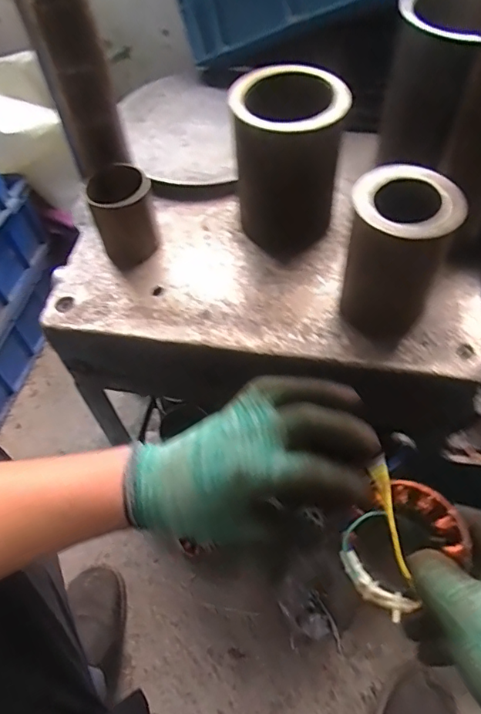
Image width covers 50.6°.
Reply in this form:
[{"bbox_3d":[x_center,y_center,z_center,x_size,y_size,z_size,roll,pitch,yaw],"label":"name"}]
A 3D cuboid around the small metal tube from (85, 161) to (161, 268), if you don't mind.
[{"bbox_3d":[-0.133,-0.164,0.582,0.068,0.088,0.071,-30,60,-15],"label":"small metal tube"}]

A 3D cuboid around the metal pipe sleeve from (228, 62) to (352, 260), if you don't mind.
[{"bbox_3d":[0.053,-0.213,0.556,0.115,0.148,0.103,3,57,6],"label":"metal pipe sleeve"}]

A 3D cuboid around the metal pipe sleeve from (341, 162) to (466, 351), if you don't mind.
[{"bbox_3d":[0.145,-0.095,0.484,0.089,0.136,0.091,25,62,19],"label":"metal pipe sleeve"}]

